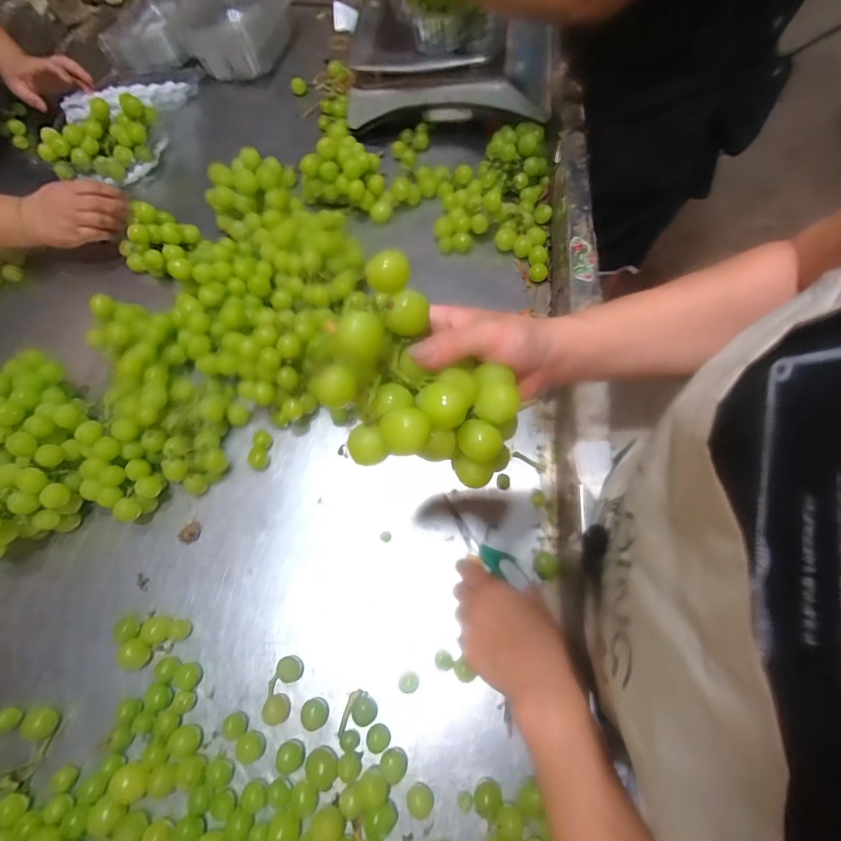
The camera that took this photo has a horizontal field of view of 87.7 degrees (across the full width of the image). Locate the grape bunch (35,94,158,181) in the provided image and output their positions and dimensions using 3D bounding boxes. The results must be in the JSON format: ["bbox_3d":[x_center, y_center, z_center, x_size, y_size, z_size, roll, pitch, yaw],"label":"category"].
[{"bbox_3d":[-0.515,-0.453,0.703,0.181,0.078,0.085,-29,66,-9],"label":"grape bunch"}]

